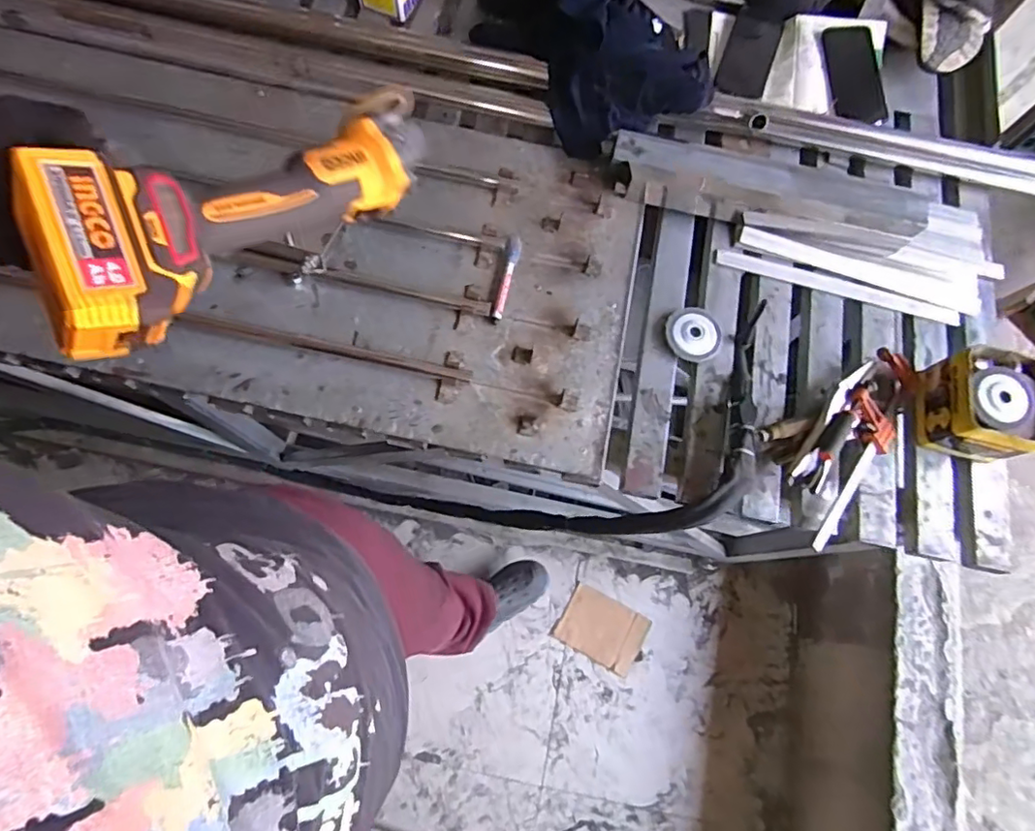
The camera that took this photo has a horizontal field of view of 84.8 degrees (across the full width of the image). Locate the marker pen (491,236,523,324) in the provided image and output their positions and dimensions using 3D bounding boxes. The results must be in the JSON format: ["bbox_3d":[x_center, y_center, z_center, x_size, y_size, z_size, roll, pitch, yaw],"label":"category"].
[{"bbox_3d":[-0.014,-0.188,0.768,0.022,0.014,0.134,11,74,1],"label":"marker pen"}]

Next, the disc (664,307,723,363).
[{"bbox_3d":[0.246,-0.112,0.779,0.081,0.015,0.080,1,74,-2],"label":"disc"}]

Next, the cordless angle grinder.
[{"bbox_3d":[-0.190,-0.167,0.451,0.085,0.089,0.358,36,46,8],"label":"cordless angle grinder"}]

